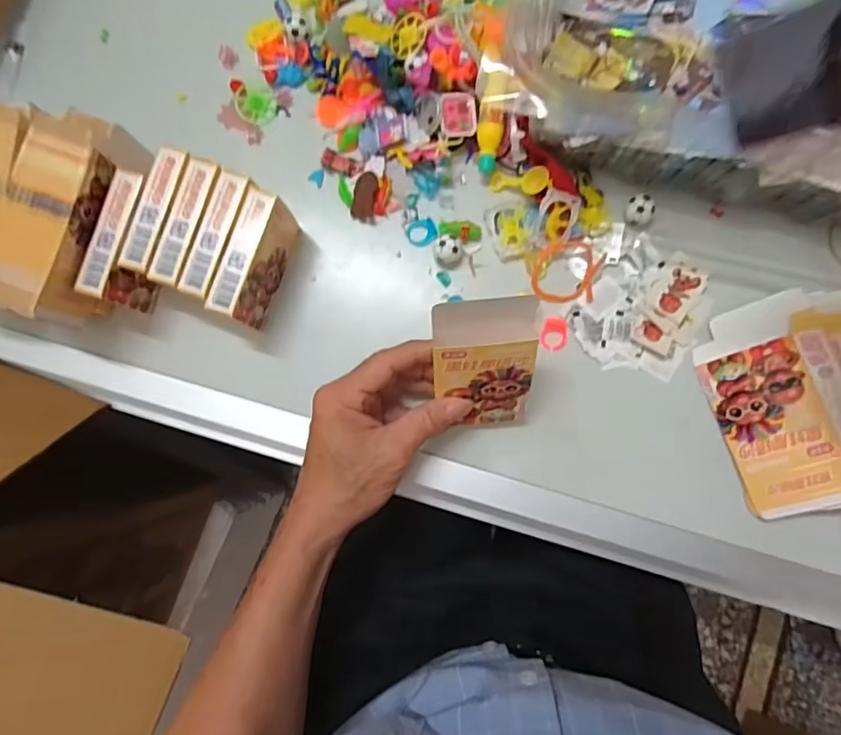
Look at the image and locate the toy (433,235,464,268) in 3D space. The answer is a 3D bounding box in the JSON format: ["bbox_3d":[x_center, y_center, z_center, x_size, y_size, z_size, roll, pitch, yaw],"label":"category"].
[{"bbox_3d":[0.021,-0.088,0.408,0.019,0.023,0.021,43,88,6],"label":"toy"}]

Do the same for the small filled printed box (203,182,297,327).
[{"bbox_3d":[-0.119,-0.075,0.392,0.021,0.065,0.087,17,86,5],"label":"small filled printed box"}]

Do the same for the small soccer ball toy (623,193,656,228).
[{"bbox_3d":[0.166,-0.118,0.402,0.022,0.017,0.021,0,84,3],"label":"small soccer ball toy"}]

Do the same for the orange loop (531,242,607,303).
[{"bbox_3d":[0.111,-0.071,0.405,0.048,0.006,0.048,17,86,5],"label":"orange loop"}]

